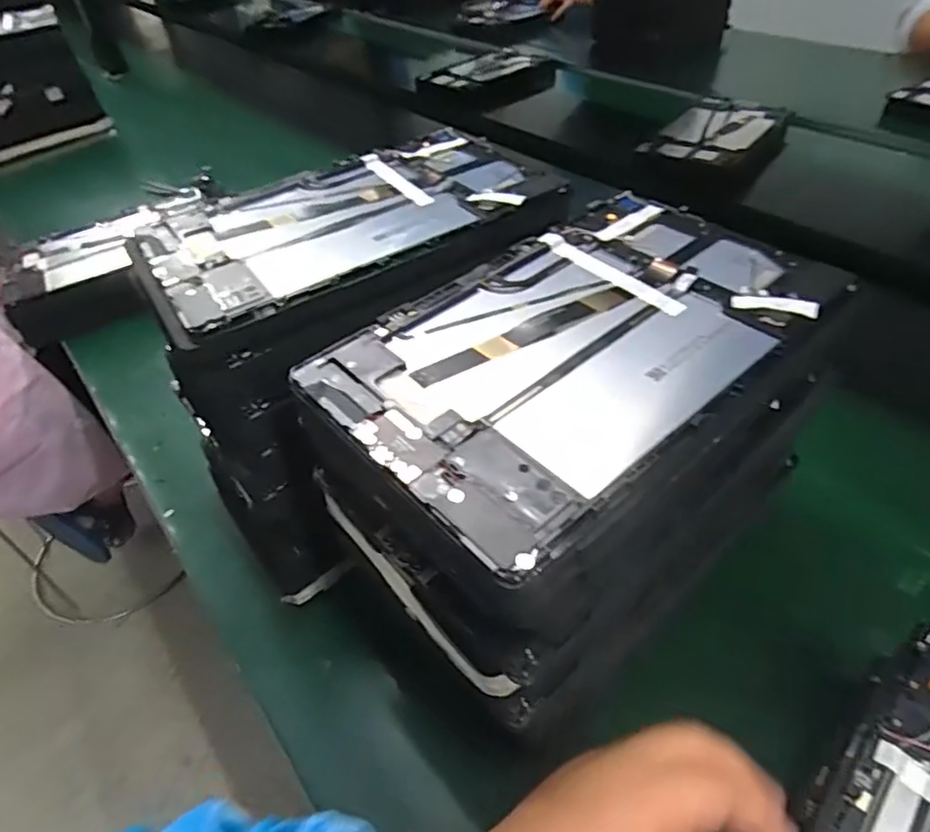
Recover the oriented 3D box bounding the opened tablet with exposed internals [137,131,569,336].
[{"bbox_3d":[-0.071,-0.129,0.379,0.231,0.010,0.151,-27,48,-19],"label":"opened tablet with exposed internals"}]

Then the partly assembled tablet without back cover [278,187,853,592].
[{"bbox_3d":[0.053,-0.042,0.287,0.237,0.007,0.150,-34,51,-24],"label":"partly assembled tablet without back cover"}]

